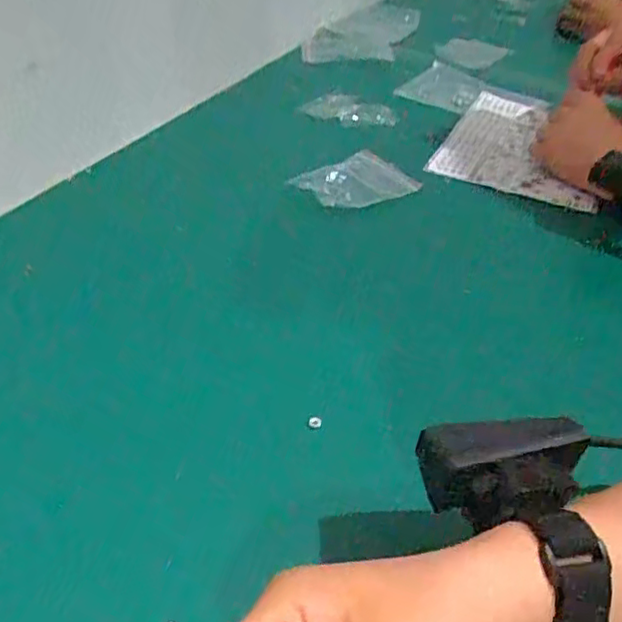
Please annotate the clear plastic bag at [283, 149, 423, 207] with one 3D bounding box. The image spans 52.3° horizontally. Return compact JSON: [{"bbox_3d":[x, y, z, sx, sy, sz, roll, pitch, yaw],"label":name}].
[{"bbox_3d":[0.043,-0.120,0.587,0.110,0.015,0.071,-28,50,-35],"label":"clear plastic bag"}]

